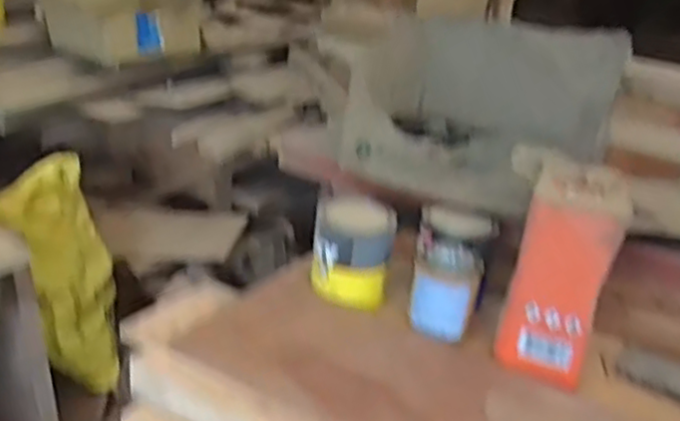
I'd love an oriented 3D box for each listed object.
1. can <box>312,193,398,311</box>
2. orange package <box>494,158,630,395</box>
[{"bbox_3d":[0.018,0.050,0.945,0.103,0.127,0.103,7,22,-3],"label":"can"},{"bbox_3d":[0.263,0.073,0.823,0.101,0.212,0.137,15,22,19],"label":"orange package"}]

